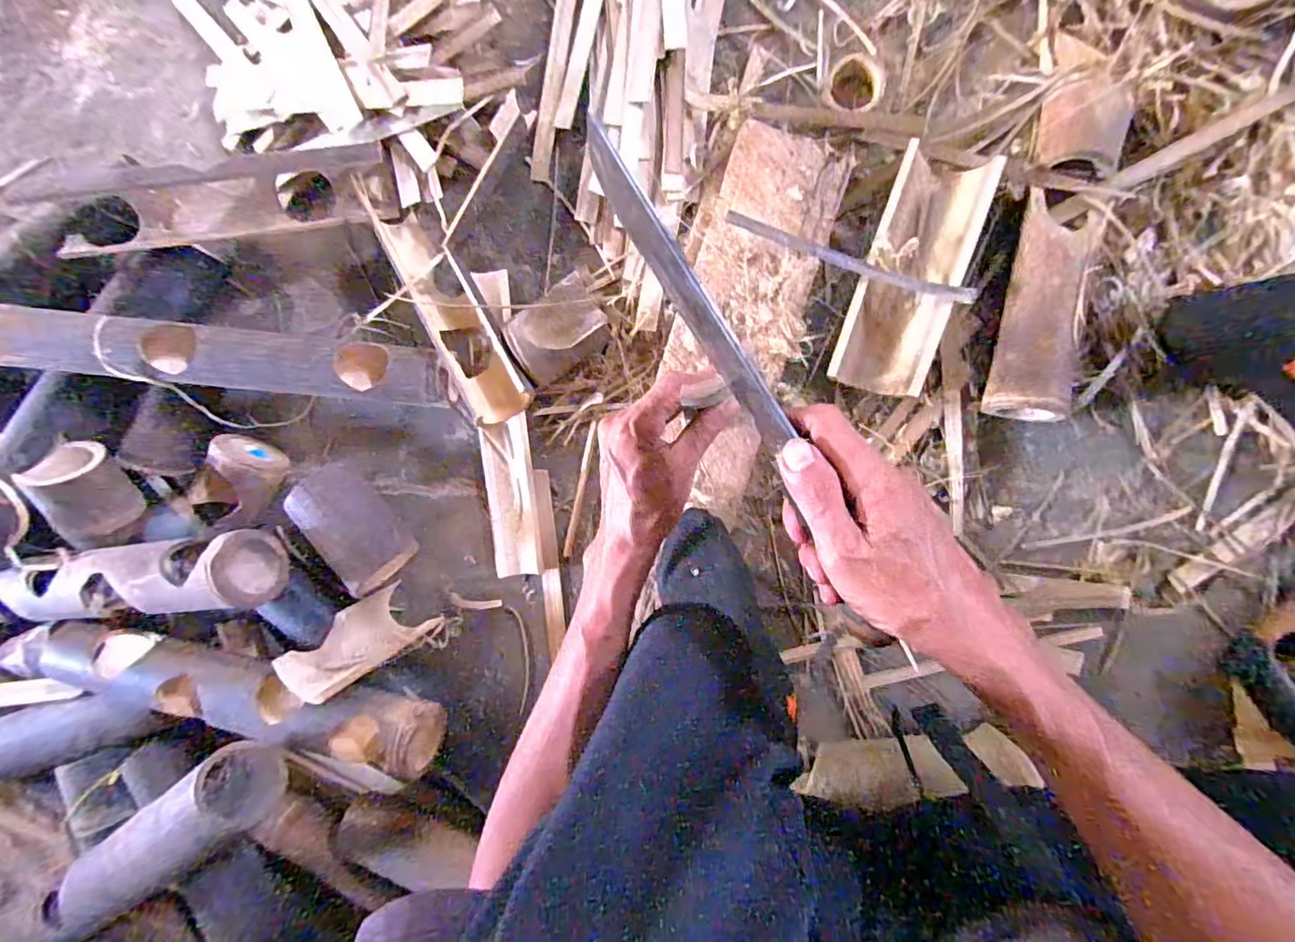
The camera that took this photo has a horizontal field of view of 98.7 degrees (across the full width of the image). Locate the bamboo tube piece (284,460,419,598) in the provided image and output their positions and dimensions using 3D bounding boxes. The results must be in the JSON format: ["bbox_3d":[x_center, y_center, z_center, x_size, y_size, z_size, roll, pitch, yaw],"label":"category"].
[{"bbox_3d":[-0.336,0.064,0.645,0.073,0.077,0.145,-33,87,7],"label":"bamboo tube piece"}]

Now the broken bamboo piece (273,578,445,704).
[{"bbox_3d":[-0.311,0.182,0.599,0.075,0.149,0.020,48,136,13],"label":"broken bamboo piece"}]

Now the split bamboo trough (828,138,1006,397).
[{"bbox_3d":[0.258,-0.192,0.545,0.084,0.054,0.230,20,93,7],"label":"split bamboo trough"}]

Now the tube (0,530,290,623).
[{"bbox_3d":[-0.586,0.122,0.603,0.393,0.068,0.080,-6,90,8],"label":"tube"}]

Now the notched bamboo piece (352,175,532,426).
[{"bbox_3d":[-0.217,-0.192,0.609,0.069,0.058,0.294,-27,87,7],"label":"notched bamboo piece"}]

